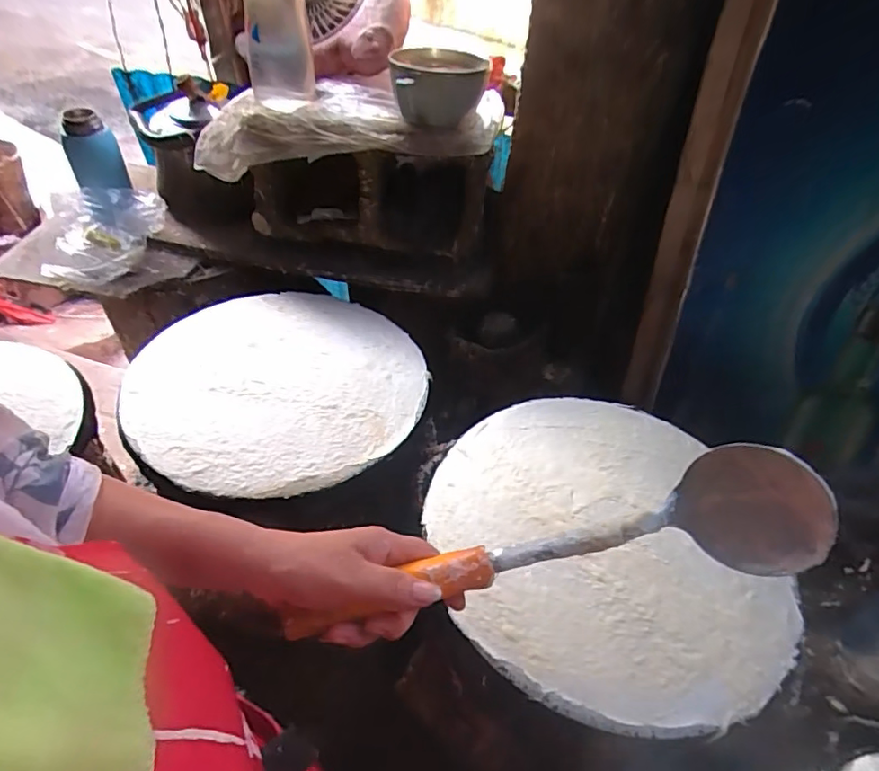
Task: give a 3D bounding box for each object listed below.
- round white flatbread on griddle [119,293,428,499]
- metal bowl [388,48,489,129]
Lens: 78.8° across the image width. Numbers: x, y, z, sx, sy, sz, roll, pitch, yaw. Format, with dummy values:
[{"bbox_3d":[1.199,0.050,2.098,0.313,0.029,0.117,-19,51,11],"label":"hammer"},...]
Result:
[{"bbox_3d":[-0.208,-0.012,0.709,0.361,0.034,0.359,2,47,-2],"label":"round white flatbread on griddle"},{"bbox_3d":[0.000,-0.439,0.792,0.132,0.082,0.132,2,47,-2],"label":"metal bowl"}]

